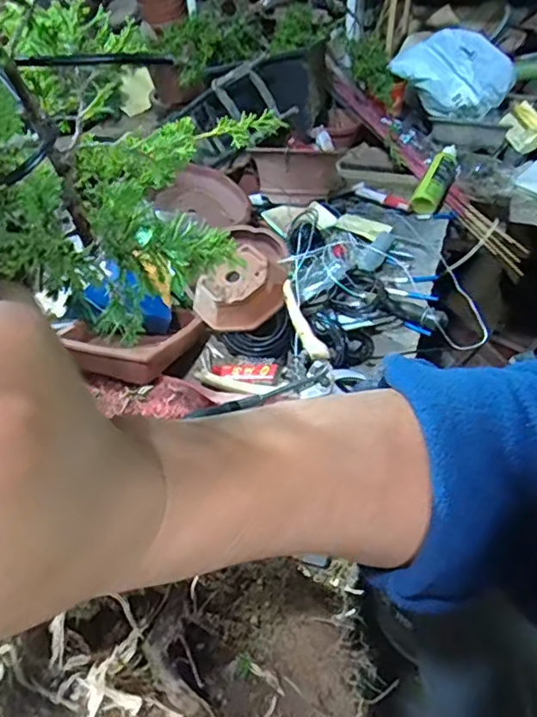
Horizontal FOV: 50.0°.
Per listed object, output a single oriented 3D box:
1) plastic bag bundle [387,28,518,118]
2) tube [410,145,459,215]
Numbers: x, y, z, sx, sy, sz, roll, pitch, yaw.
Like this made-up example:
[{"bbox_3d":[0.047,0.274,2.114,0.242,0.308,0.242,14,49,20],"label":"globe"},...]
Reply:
[{"bbox_3d":[0.299,-0.464,0.939,0.192,0.097,0.112,13,45,17],"label":"plastic bag bundle"},{"bbox_3d":[0.249,-0.273,0.850,0.040,0.043,0.138,24,72,26],"label":"tube"}]

